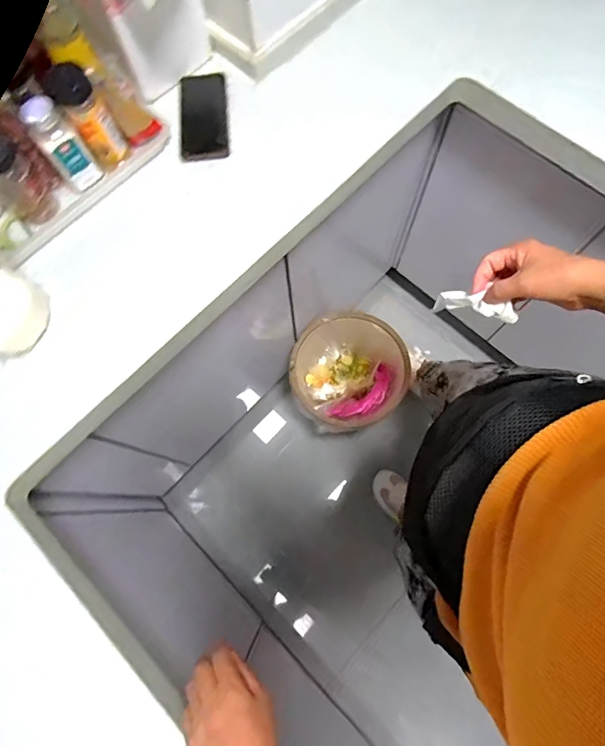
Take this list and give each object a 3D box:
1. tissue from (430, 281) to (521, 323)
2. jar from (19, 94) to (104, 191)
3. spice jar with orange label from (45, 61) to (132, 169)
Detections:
[{"bbox_3d":[0.198,-0.081,0.484,0.088,0.029,0.029,20,75,22],"label":"tissue"},{"bbox_3d":[-0.334,-0.314,0.596,0.052,0.110,0.054,-37,75,-9],"label":"jar"},{"bbox_3d":[-0.293,-0.353,0.598,0.053,0.123,0.057,-1,73,2],"label":"spice jar with orange label"}]

